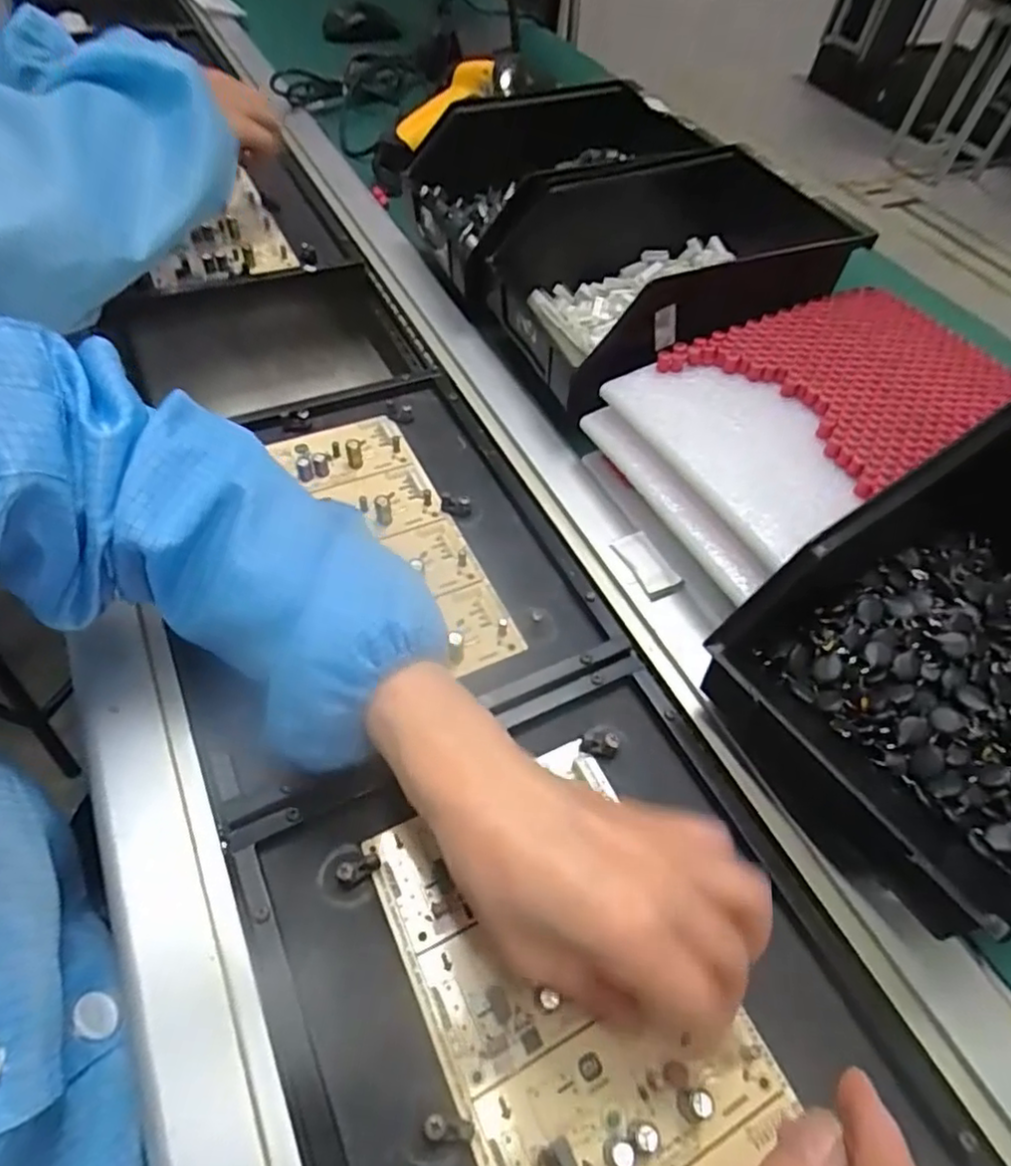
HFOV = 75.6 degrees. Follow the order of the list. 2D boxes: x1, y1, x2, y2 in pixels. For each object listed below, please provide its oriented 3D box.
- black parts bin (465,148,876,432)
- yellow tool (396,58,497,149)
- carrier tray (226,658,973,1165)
[{"bbox_3d":[0.132,-0.239,0.512,0.275,0.106,0.173,-22,59,-18],"label":"black parts bin"},{"bbox_3d":[-0.079,-0.538,0.737,0.182,0.033,0.050,6,43,50],"label":"yellow tool"},{"bbox_3d":[0.029,0.182,0.279,0.236,0.017,0.262,-20,58,-17],"label":"carrier tray"}]

